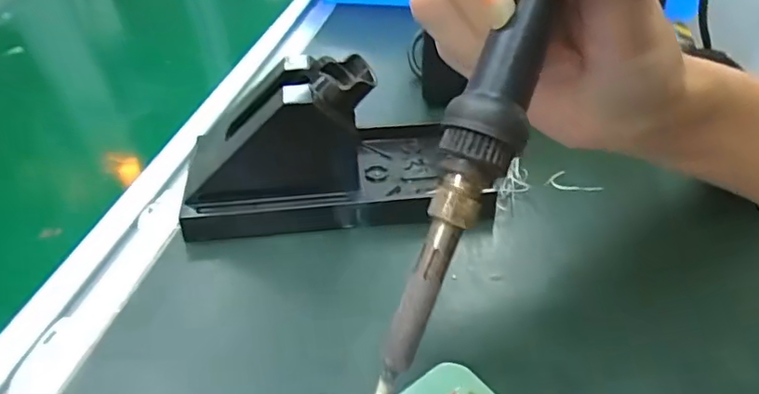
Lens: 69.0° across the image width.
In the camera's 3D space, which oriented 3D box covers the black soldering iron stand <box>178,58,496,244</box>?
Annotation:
[{"bbox_3d":[-0.022,-0.031,0.288,0.154,0.067,0.074,-1,40,-7],"label":"black soldering iron stand"}]

